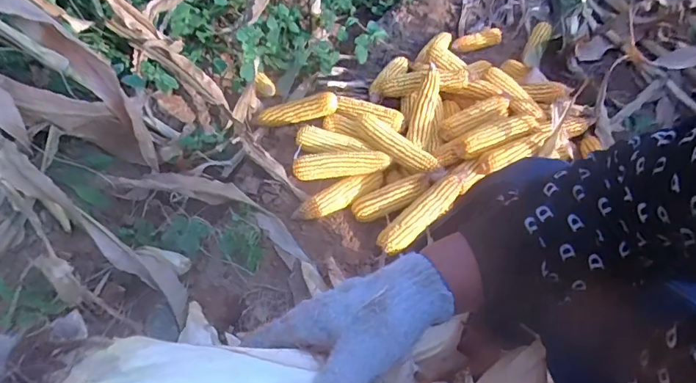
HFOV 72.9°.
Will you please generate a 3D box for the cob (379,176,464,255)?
[{"bbox_3d":[0.147,0.044,0.937,0.205,0.042,0.062,-43,59,2],"label":"cob"}]

